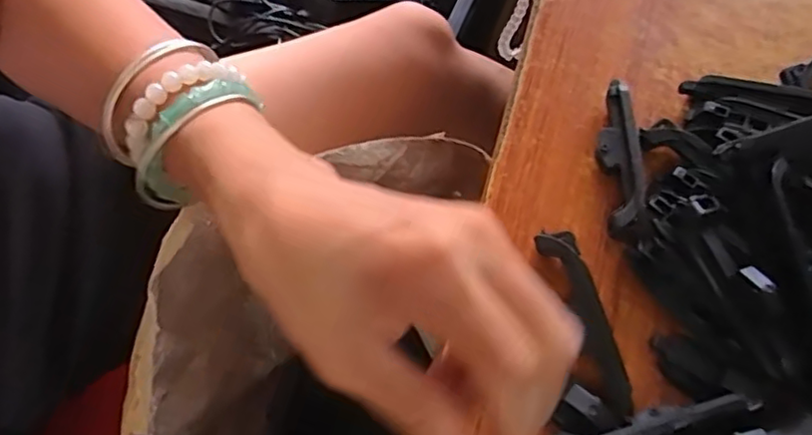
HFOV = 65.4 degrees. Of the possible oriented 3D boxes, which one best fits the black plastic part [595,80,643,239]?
[{"bbox_3d":[0.093,-0.025,0.281,0.015,0.019,0.070,1,67,0],"label":"black plastic part"}]

